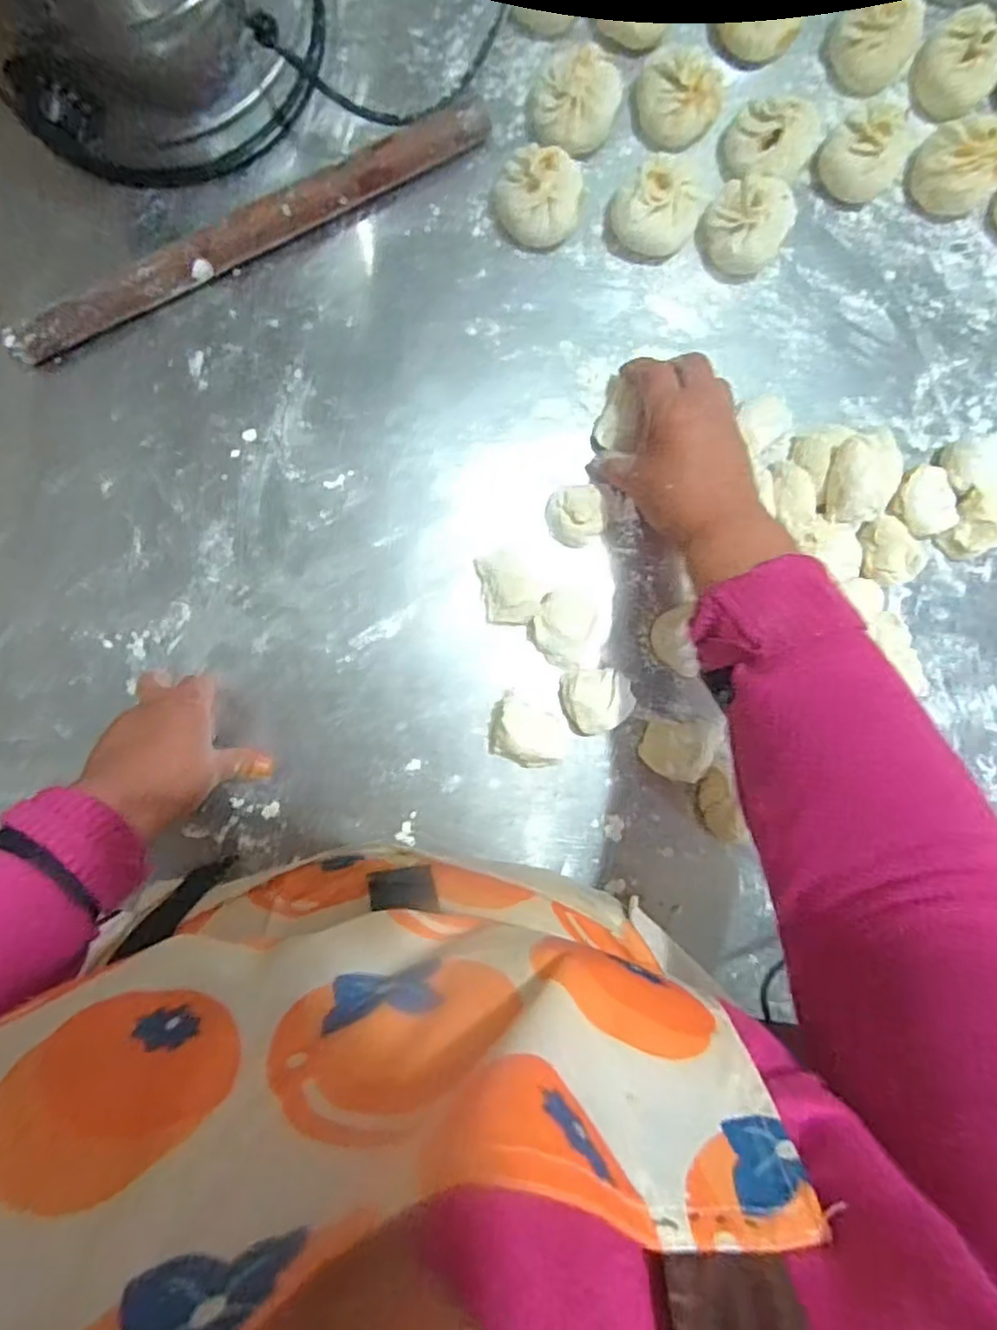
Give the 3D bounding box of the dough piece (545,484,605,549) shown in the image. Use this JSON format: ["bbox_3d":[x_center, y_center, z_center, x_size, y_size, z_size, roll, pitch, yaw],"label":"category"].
[{"bbox_3d":[0.057,-0.111,0.509,0.040,0.020,0.044,-3,92,-1],"label":"dough piece"}]

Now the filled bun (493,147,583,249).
[{"bbox_3d":[0.028,-0.338,0.493,0.059,0.038,0.055,21,91,-2],"label":"filled bun"}]

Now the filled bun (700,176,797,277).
[{"bbox_3d":[0.180,-0.320,0.498,0.057,0.044,0.055,0,92,-1],"label":"filled bun"}]

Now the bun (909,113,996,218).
[{"bbox_3d":[0.334,-0.363,0.500,0.054,0.046,0.056,0,92,-1],"label":"bun"}]

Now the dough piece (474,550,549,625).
[{"bbox_3d":[0.010,-0.058,0.508,0.044,0.019,0.055,-13,92,-1],"label":"dough piece"}]

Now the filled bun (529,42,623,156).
[{"bbox_3d":[0.055,-0.404,0.491,0.058,0.037,0.061,0,92,-1],"label":"filled bun"}]

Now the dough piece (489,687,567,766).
[{"bbox_3d":[0.024,0.052,0.508,0.059,0.026,0.049,18,92,-2],"label":"dough piece"}]

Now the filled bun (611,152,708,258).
[{"bbox_3d":[0.118,-0.332,0.496,0.055,0.033,0.067,43,91,-3],"label":"filled bun"}]

